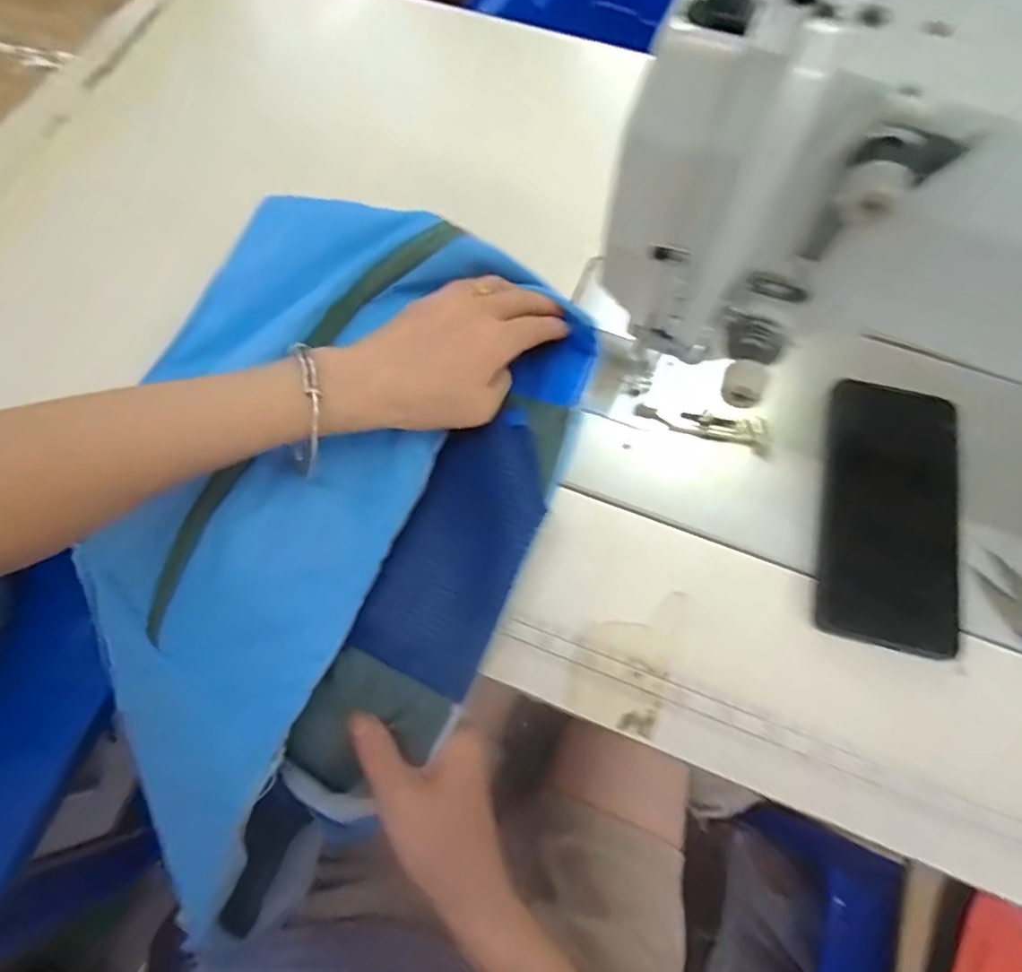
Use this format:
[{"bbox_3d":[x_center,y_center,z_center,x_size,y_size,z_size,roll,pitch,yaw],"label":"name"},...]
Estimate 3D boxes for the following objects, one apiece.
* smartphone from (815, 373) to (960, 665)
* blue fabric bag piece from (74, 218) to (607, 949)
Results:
[{"bbox_3d":[0.224,0.015,0.331,0.070,0.011,0.157,7,74,16],"label":"smartphone"},{"bbox_3d":[-0.113,0.026,0.331,0.235,0.099,0.406,20,71,7],"label":"blue fabric bag piece"}]

